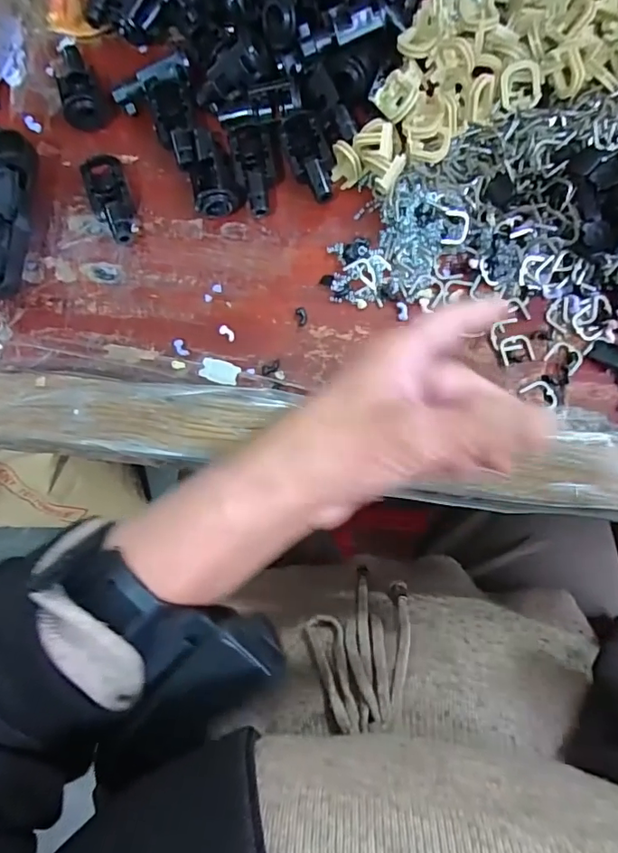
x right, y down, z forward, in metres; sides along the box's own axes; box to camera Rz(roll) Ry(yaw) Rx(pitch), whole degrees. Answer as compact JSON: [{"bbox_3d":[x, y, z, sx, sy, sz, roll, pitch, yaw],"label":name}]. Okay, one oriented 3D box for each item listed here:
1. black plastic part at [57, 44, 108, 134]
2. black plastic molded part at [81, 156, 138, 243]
[{"bbox_3d":[-0.153,-0.226,0.338,0.023,0.025,0.059,-21,82,4],"label":"black plastic part"},{"bbox_3d":[-0.126,-0.144,0.331,0.022,0.022,0.059,-17,83,5],"label":"black plastic molded part"}]

